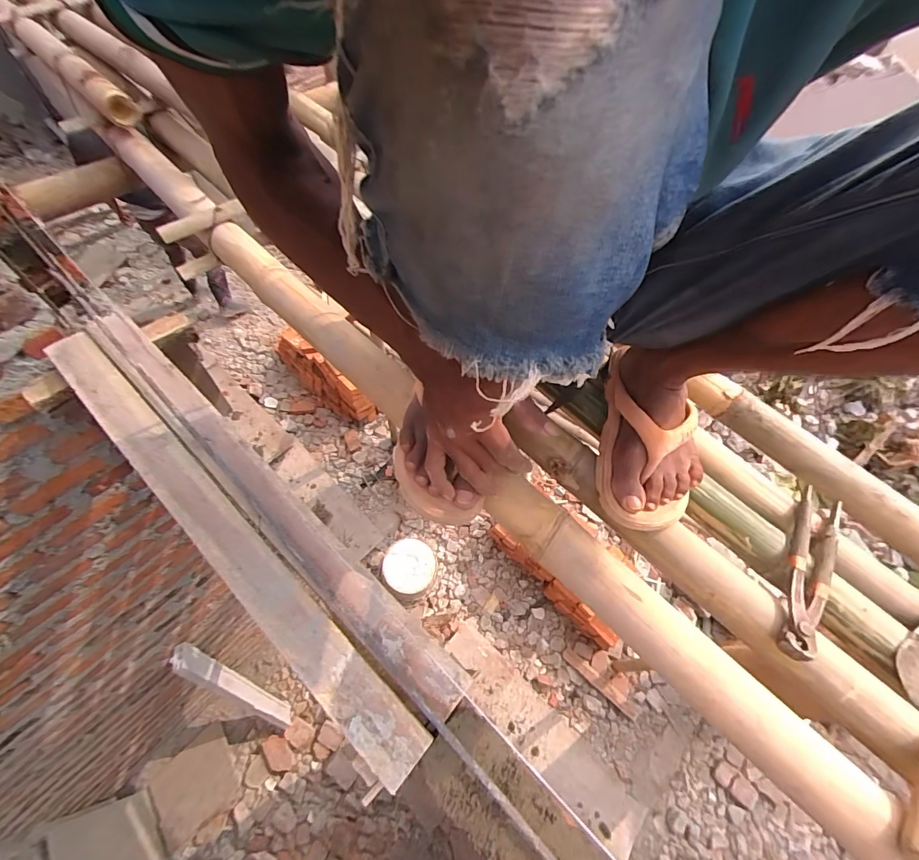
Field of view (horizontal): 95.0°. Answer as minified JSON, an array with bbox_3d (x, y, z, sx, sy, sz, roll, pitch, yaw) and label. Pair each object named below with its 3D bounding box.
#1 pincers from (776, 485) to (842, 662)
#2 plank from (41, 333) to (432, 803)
[{"bbox_3d":[0.389,0.151,0.468,0.045,0.017,0.220,35,57,13],"label":"pincers"},{"bbox_3d":[-0.304,0.111,0.509,0.739,0.030,0.056,40,65,18],"label":"plank"}]

